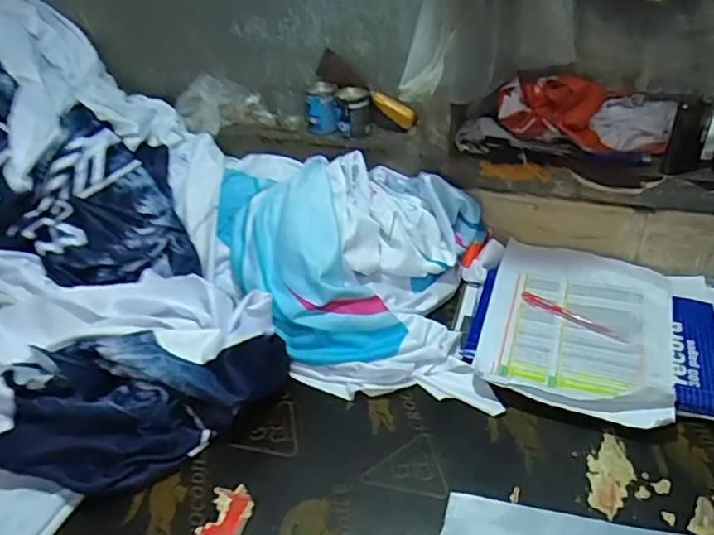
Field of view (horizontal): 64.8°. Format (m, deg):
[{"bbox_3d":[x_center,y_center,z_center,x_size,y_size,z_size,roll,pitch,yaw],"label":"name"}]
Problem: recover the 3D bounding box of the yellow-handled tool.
[{"bbox_3d":[0.016,-0.266,0.847,0.166,0.052,0.030,37,47,12],"label":"yellow-handled tool"}]

